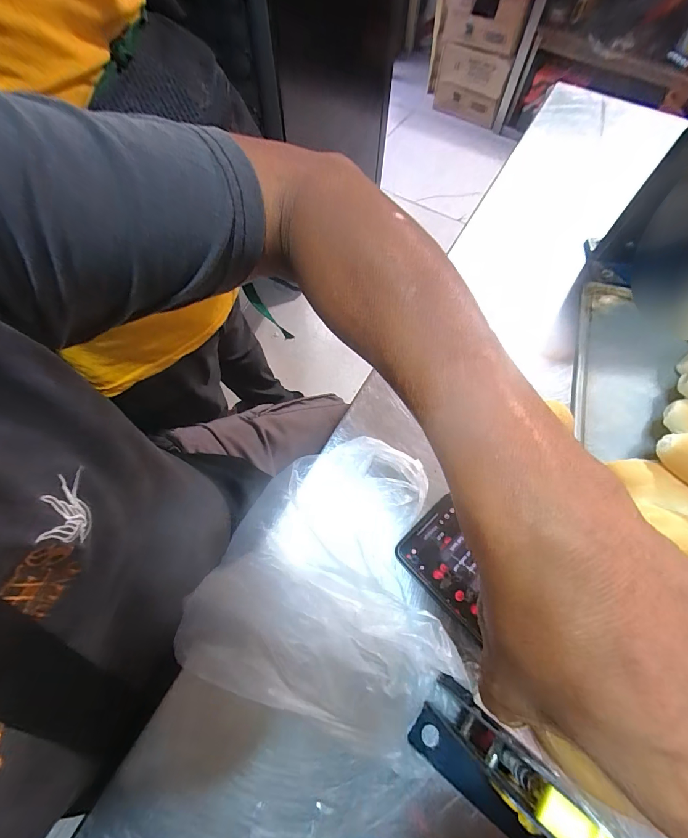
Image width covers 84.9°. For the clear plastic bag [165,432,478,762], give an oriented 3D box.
[{"bbox_3d":[0.000,0.113,0.295,0.186,0.043,0.206,18,67,8],"label":"clear plastic bag"}]

